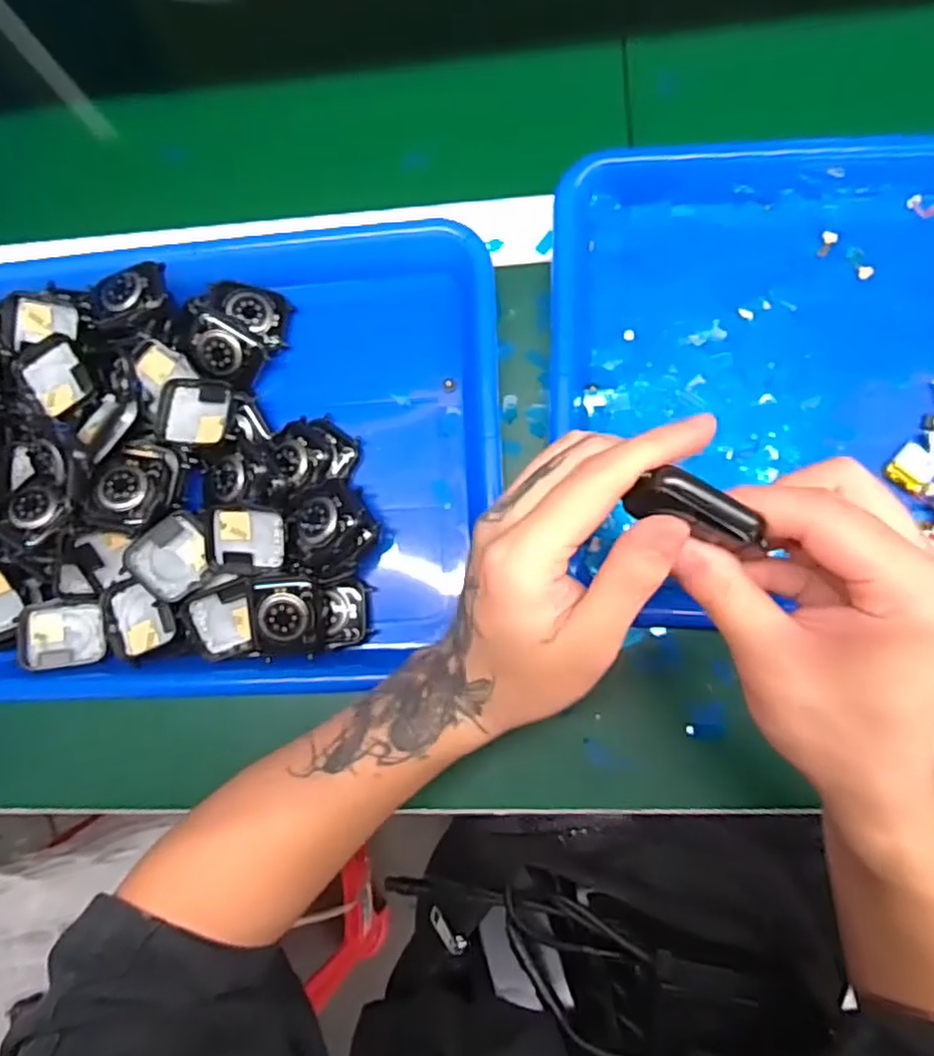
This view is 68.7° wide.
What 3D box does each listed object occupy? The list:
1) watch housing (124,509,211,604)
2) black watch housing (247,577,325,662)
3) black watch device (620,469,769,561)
[{"bbox_3d":[-0.152,0.015,0.357,0.040,0.012,0.037,-46,111,-33],"label":"watch housing"},{"bbox_3d":[-0.094,0.047,0.352,0.035,0.015,0.040,-2,83,7],"label":"black watch housing"},{"bbox_3d":[0.079,-0.005,0.231,0.046,0.012,0.019,24,87,-3],"label":"black watch device"}]

